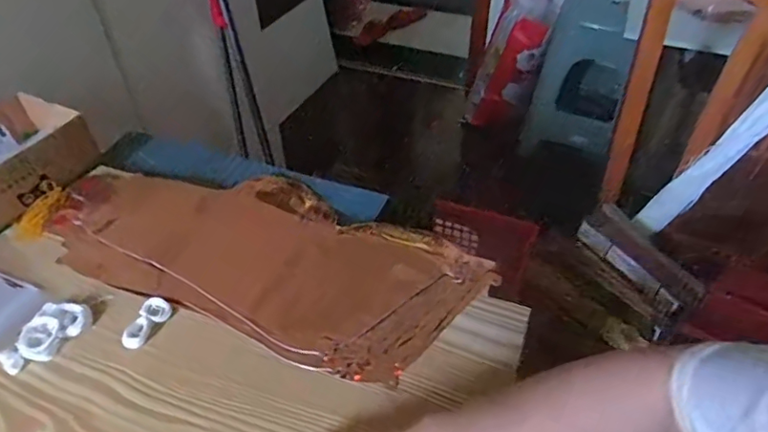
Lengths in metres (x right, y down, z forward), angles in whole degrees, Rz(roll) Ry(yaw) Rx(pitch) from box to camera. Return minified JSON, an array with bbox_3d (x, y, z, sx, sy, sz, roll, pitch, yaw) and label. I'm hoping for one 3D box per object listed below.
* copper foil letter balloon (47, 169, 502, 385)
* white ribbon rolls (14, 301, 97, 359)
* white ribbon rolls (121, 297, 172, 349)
[{"bbox_3d":[-0.139,0.027,0.577,0.467,0.011,0.201,17,46,19],"label":"copper foil letter balloon"},{"bbox_3d":[-0.303,0.103,0.494,0.041,0.016,0.061,25,49,25],"label":"white ribbon rolls"},{"bbox_3d":[-0.220,0.098,0.498,0.026,0.009,0.051,18,47,20],"label":"white ribbon rolls"}]

